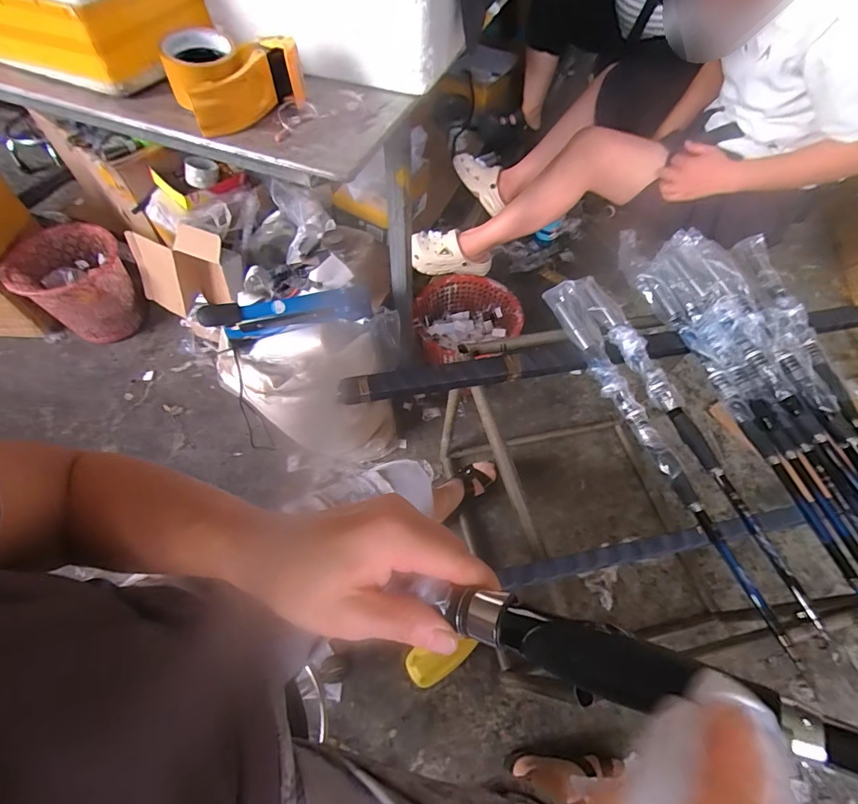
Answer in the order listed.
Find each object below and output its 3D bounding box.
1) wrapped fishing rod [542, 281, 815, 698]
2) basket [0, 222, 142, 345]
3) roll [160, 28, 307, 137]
[{"bbox_3d":[0.322,0.023,0.660,0.065,0.041,0.560,-16,61,-12],"label":"wrapped fishing rod"},{"bbox_3d":[-1.035,-0.342,1.324,0.276,0.271,0.283,-31,65,-19],"label":"basket"},{"bbox_3d":[-0.249,-0.423,0.567,0.162,0.064,0.155,-20,62,-14],"label":"roll"}]

